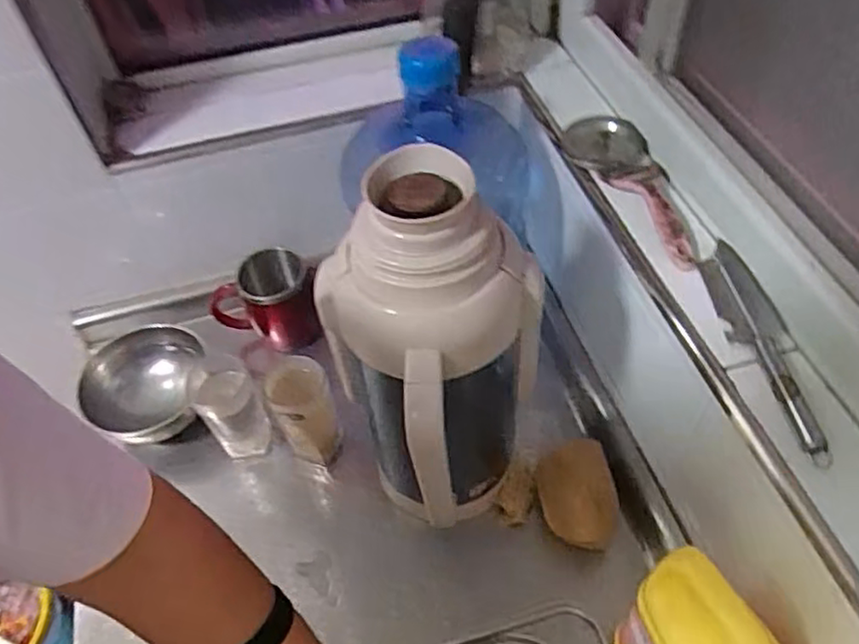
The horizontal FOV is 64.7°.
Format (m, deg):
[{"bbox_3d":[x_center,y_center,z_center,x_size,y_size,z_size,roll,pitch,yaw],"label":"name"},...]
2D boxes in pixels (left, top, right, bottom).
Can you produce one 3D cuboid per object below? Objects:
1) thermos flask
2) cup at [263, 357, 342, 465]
[{"bbox_3d":[0.007,0.033,0.620,0.156,0.399,0.153,1,53,-1],"label":"thermos flask"},{"bbox_3d":[-0.138,0.103,0.747,0.063,0.140,0.077,-18,55,-14],"label":"cup"}]

